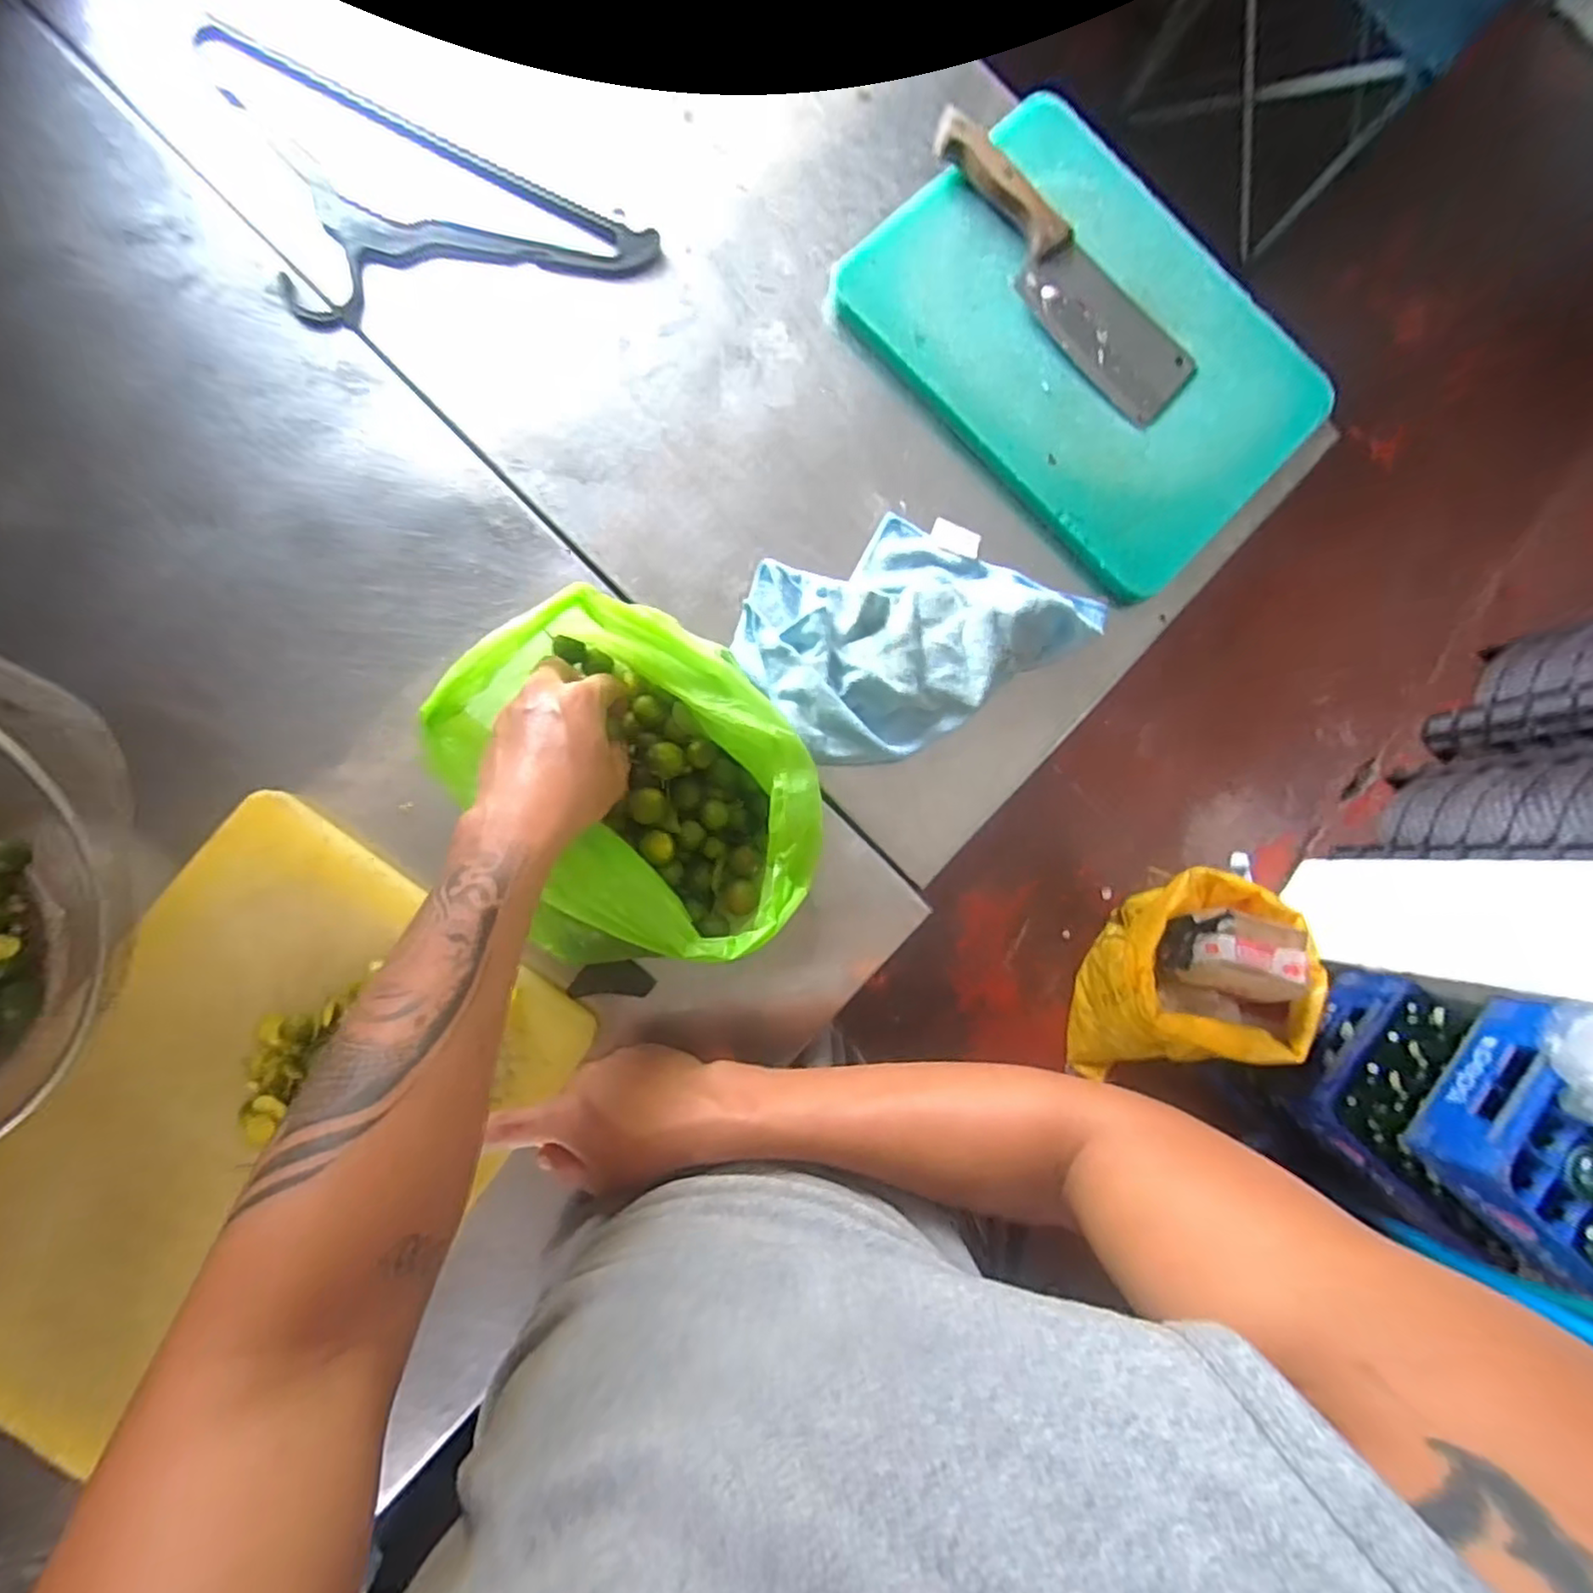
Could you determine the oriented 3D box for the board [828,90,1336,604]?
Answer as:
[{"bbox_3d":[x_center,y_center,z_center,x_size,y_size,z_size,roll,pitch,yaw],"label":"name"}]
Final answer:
[{"bbox_3d":[0.257,-0.397,0.598,0.285,0.022,0.384,-43,91,-5],"label":"board"}]

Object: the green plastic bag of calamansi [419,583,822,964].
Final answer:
[{"bbox_3d":[-0.113,0.000,0.472,0.217,0.106,0.258,-29,89,-9],"label":"green plastic bag of calamansi"}]

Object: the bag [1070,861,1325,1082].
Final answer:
[{"bbox_3d":[0.682,0.349,1.243,0.261,0.380,0.399,27,82,-3],"label":"bag"}]

